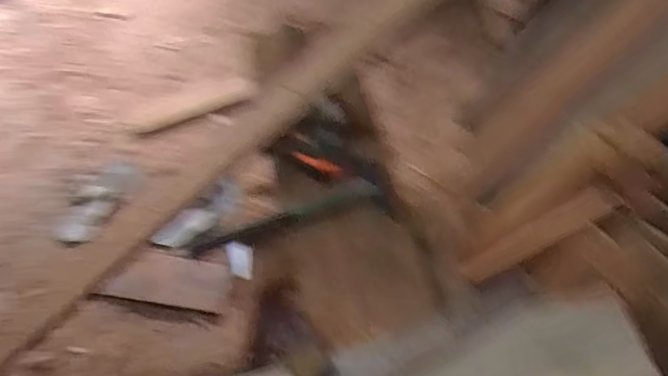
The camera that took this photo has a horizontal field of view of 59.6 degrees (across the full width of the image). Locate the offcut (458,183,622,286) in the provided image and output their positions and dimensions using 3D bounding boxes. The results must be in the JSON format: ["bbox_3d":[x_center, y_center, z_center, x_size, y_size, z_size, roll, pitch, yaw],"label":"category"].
[{"bbox_3d":[0.398,0.101,1.161,0.030,0.348,0.059,5,55,-46],"label":"offcut"}]

